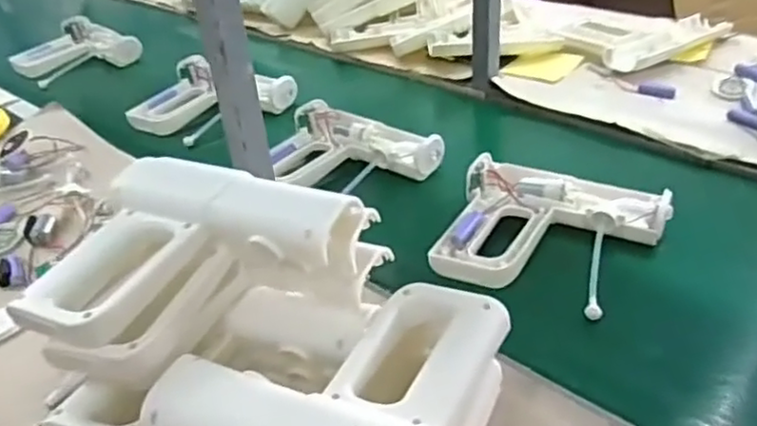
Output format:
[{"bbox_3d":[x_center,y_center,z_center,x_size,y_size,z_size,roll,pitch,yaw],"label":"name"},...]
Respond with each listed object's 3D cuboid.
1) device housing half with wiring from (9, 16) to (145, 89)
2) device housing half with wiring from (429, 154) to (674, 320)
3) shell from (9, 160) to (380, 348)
[{"bbox_3d":[-0.588,-0.310,1.316,0.183,0.050,0.194,-34,43,-32],"label":"device housing half with wiring"},{"bbox_3d":[0.181,0.020,0.719,0.209,0.037,0.184,11,40,24],"label":"device housing half with wiring"},{"bbox_3d":[-0.131,0.031,0.502,0.207,0.060,0.168,7,38,19],"label":"shell"}]

